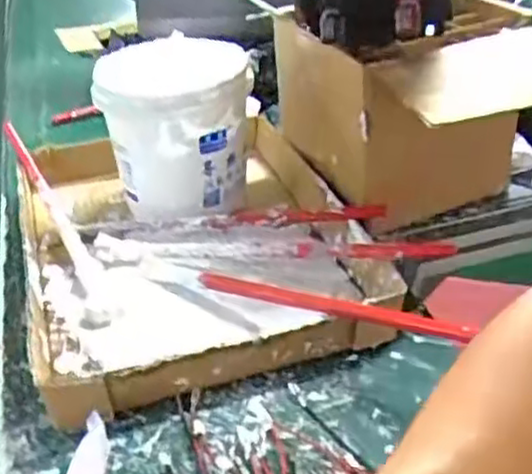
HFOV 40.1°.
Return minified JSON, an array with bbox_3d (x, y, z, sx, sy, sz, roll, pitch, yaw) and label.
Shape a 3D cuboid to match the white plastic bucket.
[{"bbox_3d":[-0.068,-0.099,0.597,0.119,0.129,0.148,-8,36,-4],"label":"white plastic bucket"}]

